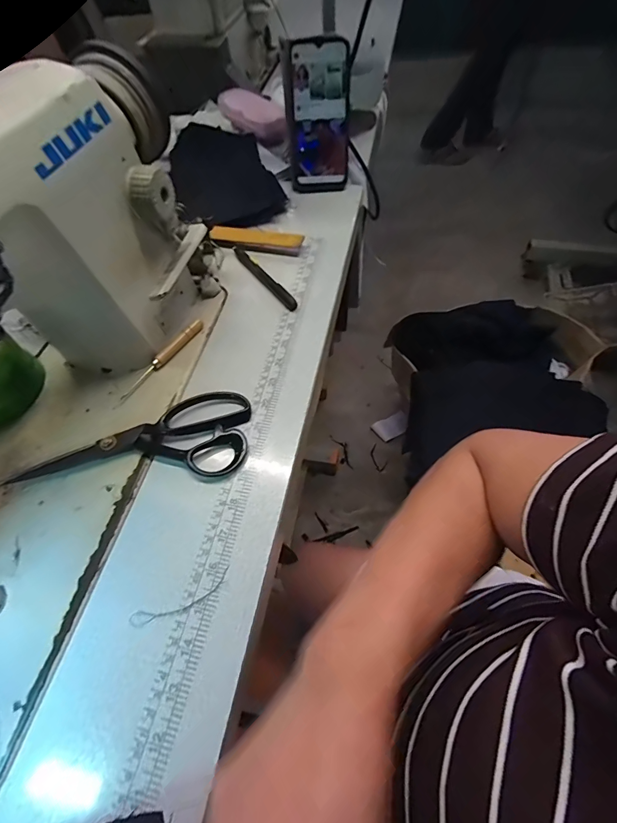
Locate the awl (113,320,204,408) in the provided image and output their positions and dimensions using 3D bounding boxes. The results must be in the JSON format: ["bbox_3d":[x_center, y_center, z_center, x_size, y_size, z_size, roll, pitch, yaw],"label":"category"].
[{"bbox_3d":[-0.152,-0.053,0.388,0.010,0.010,0.123,31,65,18],"label":"awl"}]

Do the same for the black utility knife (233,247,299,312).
[{"bbox_3d":[-0.054,-0.163,0.452,0.015,0.010,0.133,-33,63,-16],"label":"black utility knife"}]

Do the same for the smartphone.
[{"bbox_3d":[0.013,-0.386,0.503,0.078,0.160,0.015,-1,36,1],"label":"smartphone"}]

